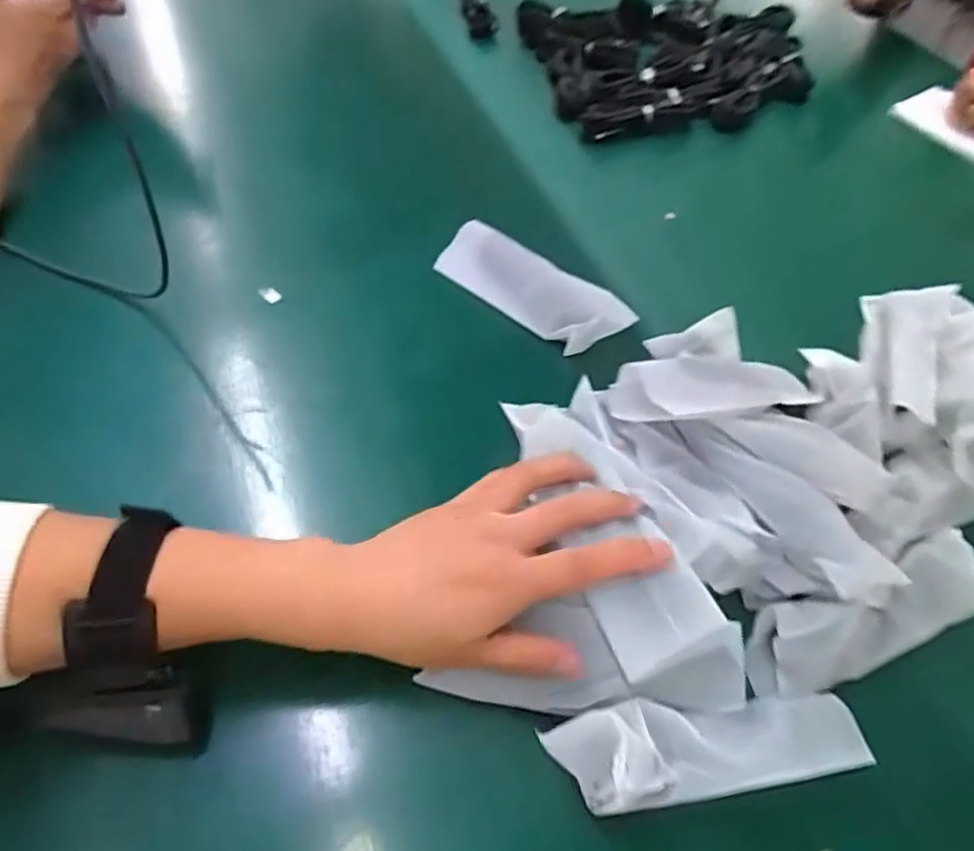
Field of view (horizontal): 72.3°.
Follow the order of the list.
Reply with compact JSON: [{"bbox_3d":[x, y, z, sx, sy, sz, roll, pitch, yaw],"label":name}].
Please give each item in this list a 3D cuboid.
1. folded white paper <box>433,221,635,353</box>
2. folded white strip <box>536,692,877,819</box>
[{"bbox_3d":[0.031,-0.105,0.506,0.161,0.013,0.052,38,91,26],"label":"folded white paper"},{"bbox_3d":[0.100,0.143,0.299,0.139,0.025,0.040,-7,53,-6],"label":"folded white strip"}]

